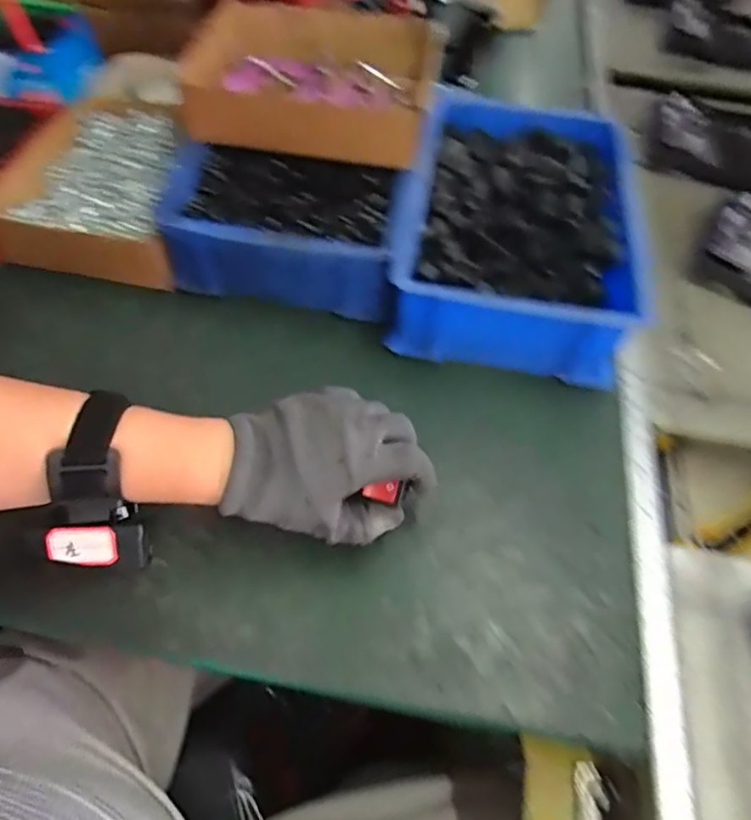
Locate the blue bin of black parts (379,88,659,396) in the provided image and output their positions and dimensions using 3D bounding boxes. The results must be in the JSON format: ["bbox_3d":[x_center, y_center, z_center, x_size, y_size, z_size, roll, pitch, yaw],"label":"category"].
[{"bbox_3d":[0.129,-0.171,0.536,0.197,0.089,0.301,11,55,4],"label":"blue bin of black parts"}]

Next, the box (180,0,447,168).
[{"bbox_3d":[-0.061,-0.325,0.558,0.233,0.086,0.107,11,56,4],"label":"box"}]

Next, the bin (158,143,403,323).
[{"bbox_3d":[-0.079,-0.160,0.510,0.201,0.074,0.134,8,55,2],"label":"bin"}]

